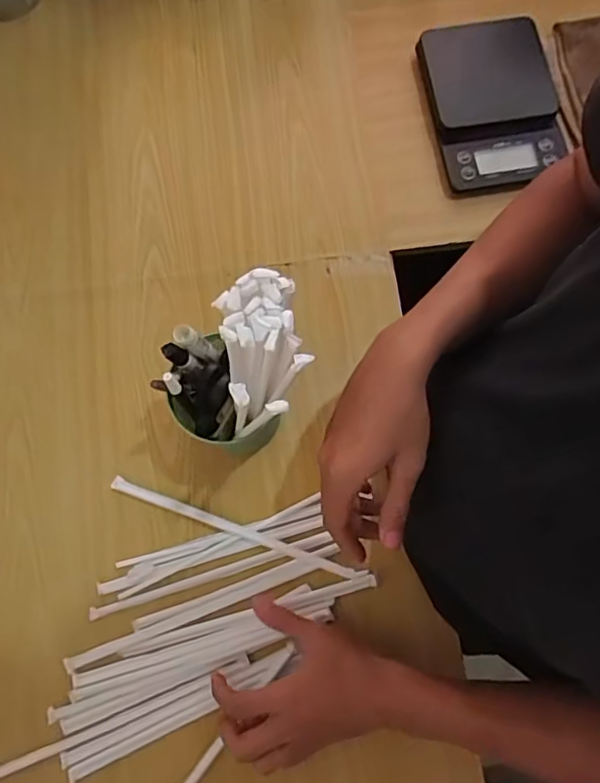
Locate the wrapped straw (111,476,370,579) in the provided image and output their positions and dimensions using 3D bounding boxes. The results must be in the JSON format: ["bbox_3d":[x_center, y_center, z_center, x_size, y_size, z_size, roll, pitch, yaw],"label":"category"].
[{"bbox_3d":[-0.059,0.127,0.524,0.245,0.011,0.012,20,78,5],"label":"wrapped straw"}]

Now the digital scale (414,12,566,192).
[{"bbox_3d":[0.205,-0.310,0.611,0.123,0.031,0.190,-11,77,-2],"label":"digital scale"}]

